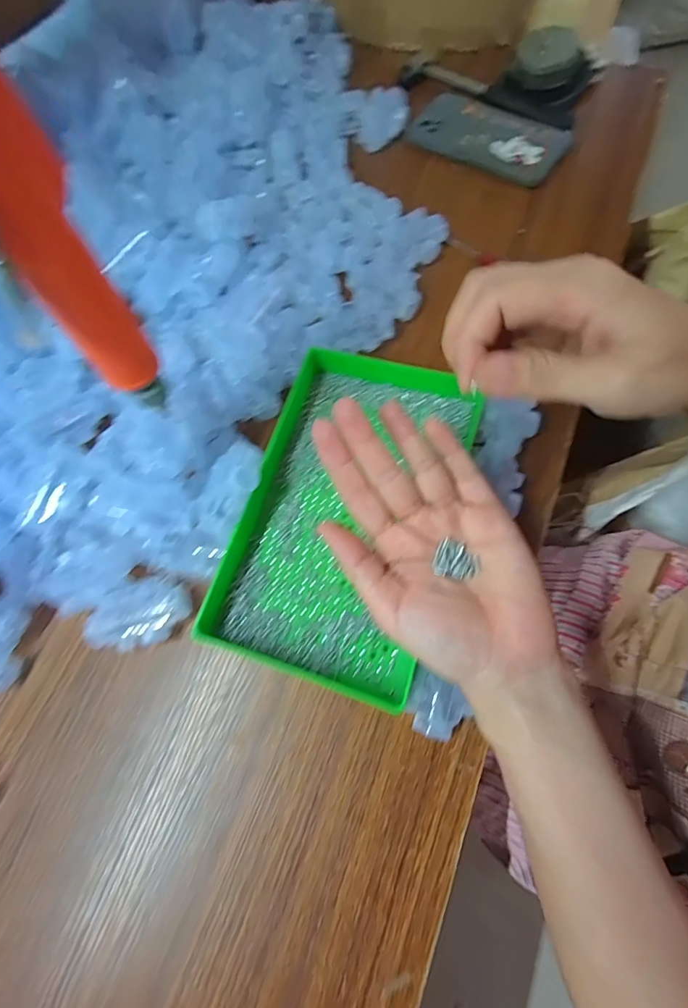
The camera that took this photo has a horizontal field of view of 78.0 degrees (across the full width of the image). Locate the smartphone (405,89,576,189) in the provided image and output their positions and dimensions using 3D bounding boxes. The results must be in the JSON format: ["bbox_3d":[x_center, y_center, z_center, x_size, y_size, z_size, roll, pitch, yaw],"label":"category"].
[{"bbox_3d":[0.155,-0.401,0.459,0.166,0.016,0.082,31,76,14],"label":"smartphone"}]

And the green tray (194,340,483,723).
[{"bbox_3d":[0.005,-0.006,0.322,0.152,0.034,0.258,17,73,11],"label":"green tray"}]

